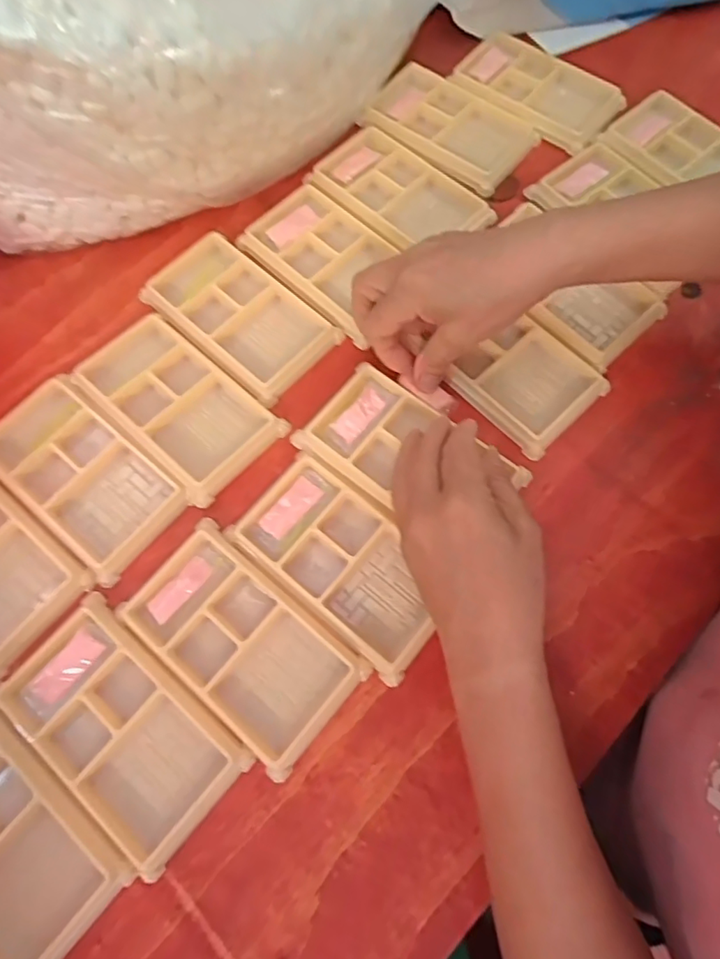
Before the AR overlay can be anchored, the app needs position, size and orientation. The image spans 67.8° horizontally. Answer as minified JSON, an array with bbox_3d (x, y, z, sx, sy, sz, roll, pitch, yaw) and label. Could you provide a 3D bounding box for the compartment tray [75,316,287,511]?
[{"bbox_3d":[-0.127,-0.054,0.366,0.137,0.020,0.077,41,76,12],"label":"compartment tray"}]

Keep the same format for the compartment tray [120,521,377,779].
[{"bbox_3d":[-0.070,0.094,0.315,0.136,0.010,0.076,39,76,12],"label":"compartment tray"}]

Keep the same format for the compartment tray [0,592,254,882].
[{"bbox_3d":[-0.135,0.137,0.300,0.137,0.010,0.074,40,76,12],"label":"compartment tray"}]

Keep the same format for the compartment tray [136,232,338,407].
[{"bbox_3d":[-0.090,-0.122,0.396,0.139,0.017,0.081,40,76,12],"label":"compartment tray"}]

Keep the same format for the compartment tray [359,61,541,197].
[{"bbox_3d":[0.073,-0.300,0.457,0.137,0.018,0.080,37,75,11],"label":"compartment tray"}]

